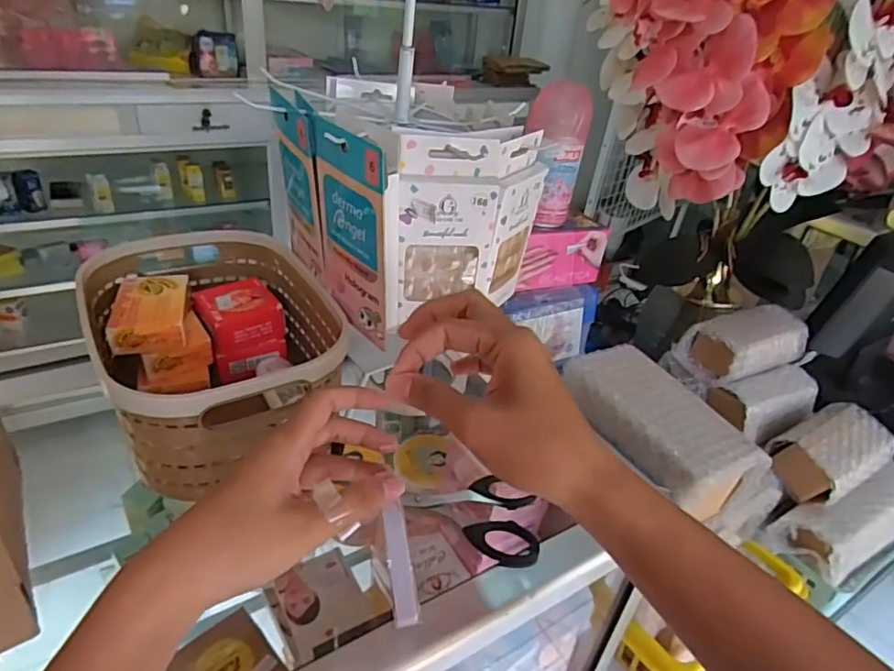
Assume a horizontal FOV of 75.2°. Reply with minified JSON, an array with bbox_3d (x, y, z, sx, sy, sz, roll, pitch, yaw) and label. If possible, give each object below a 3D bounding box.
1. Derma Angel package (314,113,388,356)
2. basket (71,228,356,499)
[{"bbox_3d":[-0.062,-0.067,0.386,0.014,0.138,0.080,-24,49,-33],"label":"Derma Angel package"},{"bbox_3d":[-0.178,0.007,0.451,0.159,0.089,0.220,-15,38,-30],"label":"basket"}]

